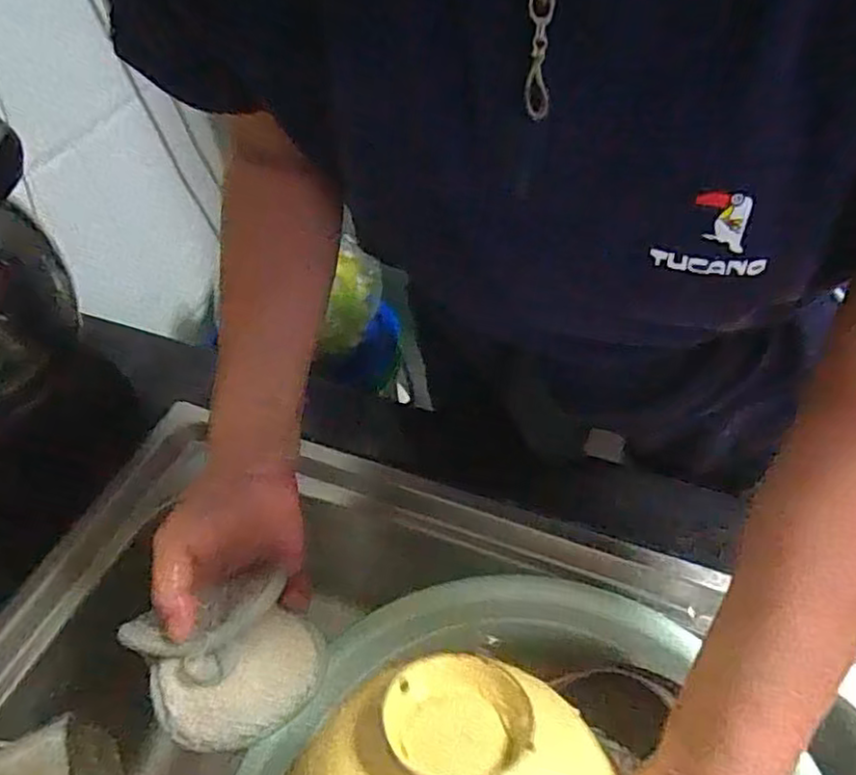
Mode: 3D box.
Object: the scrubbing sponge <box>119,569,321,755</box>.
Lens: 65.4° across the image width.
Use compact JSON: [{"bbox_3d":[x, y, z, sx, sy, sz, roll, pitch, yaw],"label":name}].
[{"bbox_3d":[-0.113,0.151,0.379,0.086,0.040,0.085,-29,49,-20],"label":"scrubbing sponge"}]

